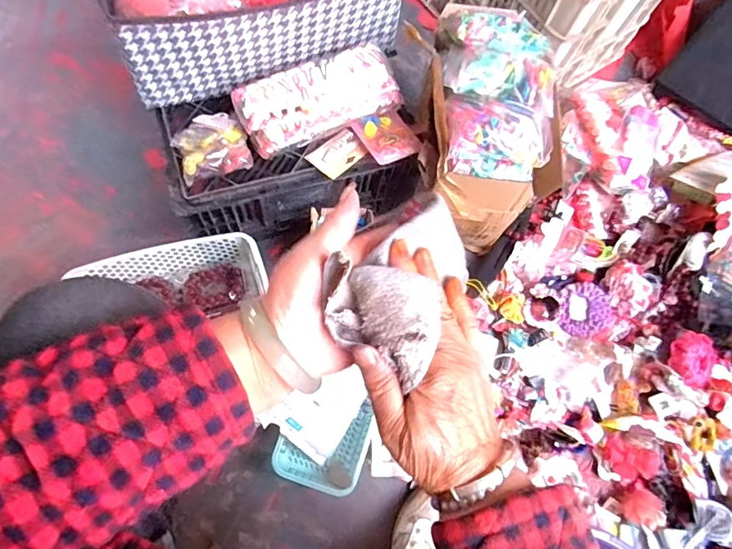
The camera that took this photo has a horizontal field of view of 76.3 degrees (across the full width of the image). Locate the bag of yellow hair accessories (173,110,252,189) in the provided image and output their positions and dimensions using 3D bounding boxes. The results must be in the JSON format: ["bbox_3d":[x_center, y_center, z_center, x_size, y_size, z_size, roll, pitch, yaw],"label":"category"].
[{"bbox_3d":[-0.218,-0.185,0.658,0.094,0.030,0.102,-17,73,-12],"label":"bag of yellow hair accessories"}]

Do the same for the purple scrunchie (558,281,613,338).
[{"bbox_3d":[0.392,0.063,0.844,0.088,0.028,0.090,0,72,-1],"label":"purple scrunchie"}]

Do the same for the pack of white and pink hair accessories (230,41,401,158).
[{"bbox_3d":[-0.069,-0.252,0.680,0.234,0.071,0.096,-22,74,-13],"label":"pack of white and pink hair accessories"}]

